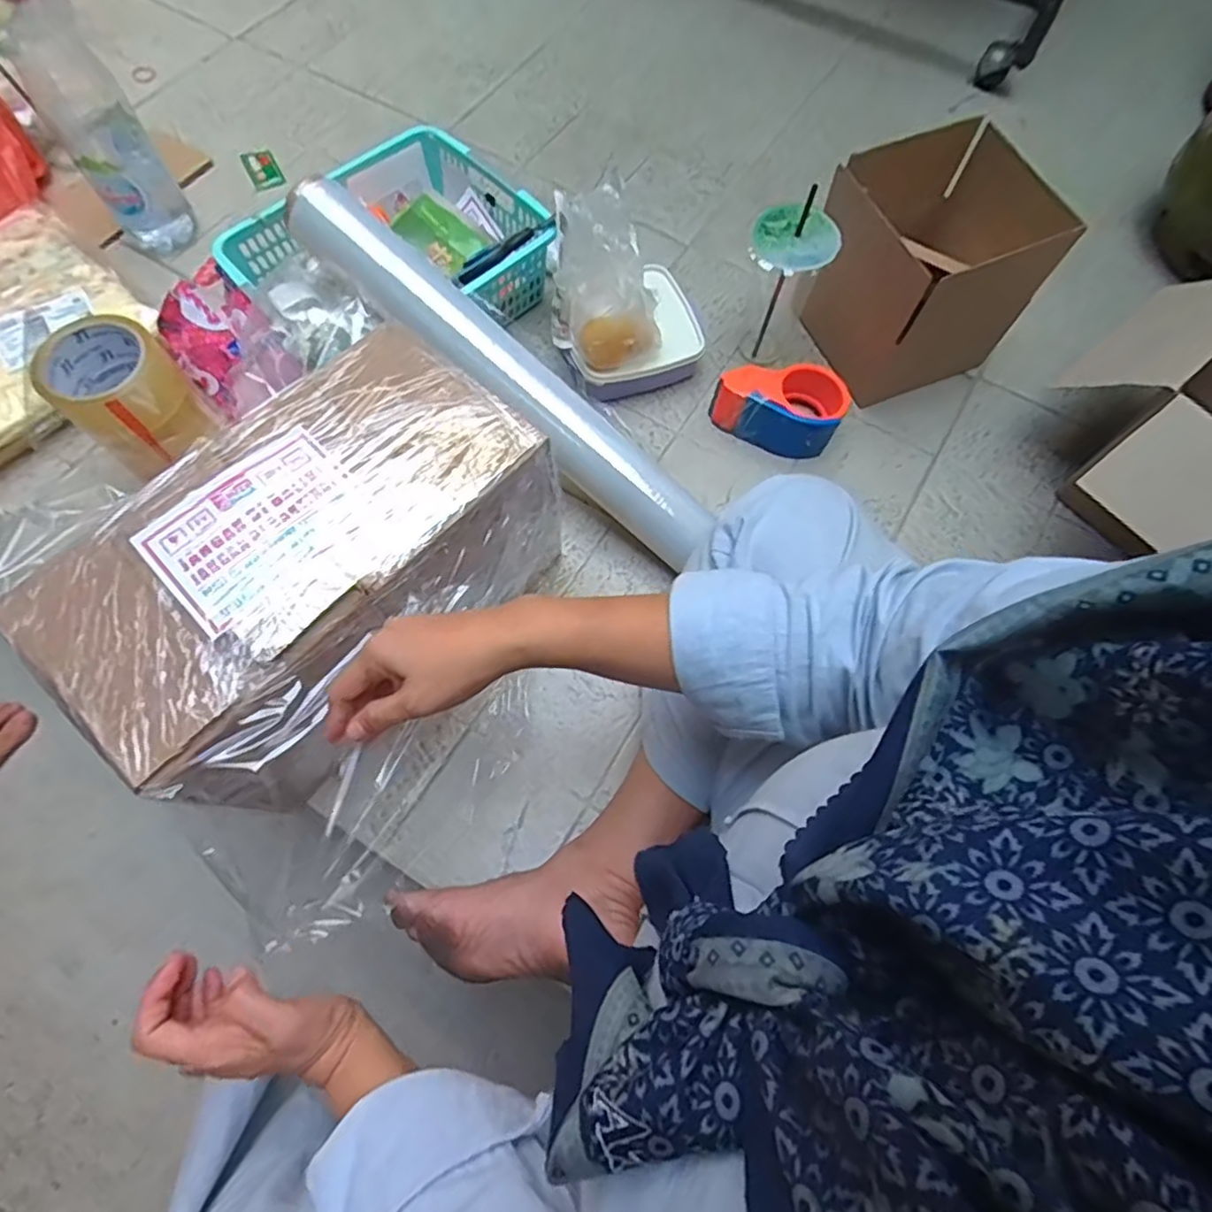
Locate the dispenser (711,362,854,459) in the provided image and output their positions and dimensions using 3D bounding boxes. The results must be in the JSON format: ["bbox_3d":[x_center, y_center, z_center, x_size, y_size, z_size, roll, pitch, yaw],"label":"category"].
[{"bbox_3d":[0.193,-0.227,0.717,0.137,0.068,0.085,18,69,6],"label":"dispenser"}]

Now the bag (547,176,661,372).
[{"bbox_3d":[-0.001,-0.346,0.675,0.111,0.112,0.150,-1,68,-2],"label":"bag"}]

